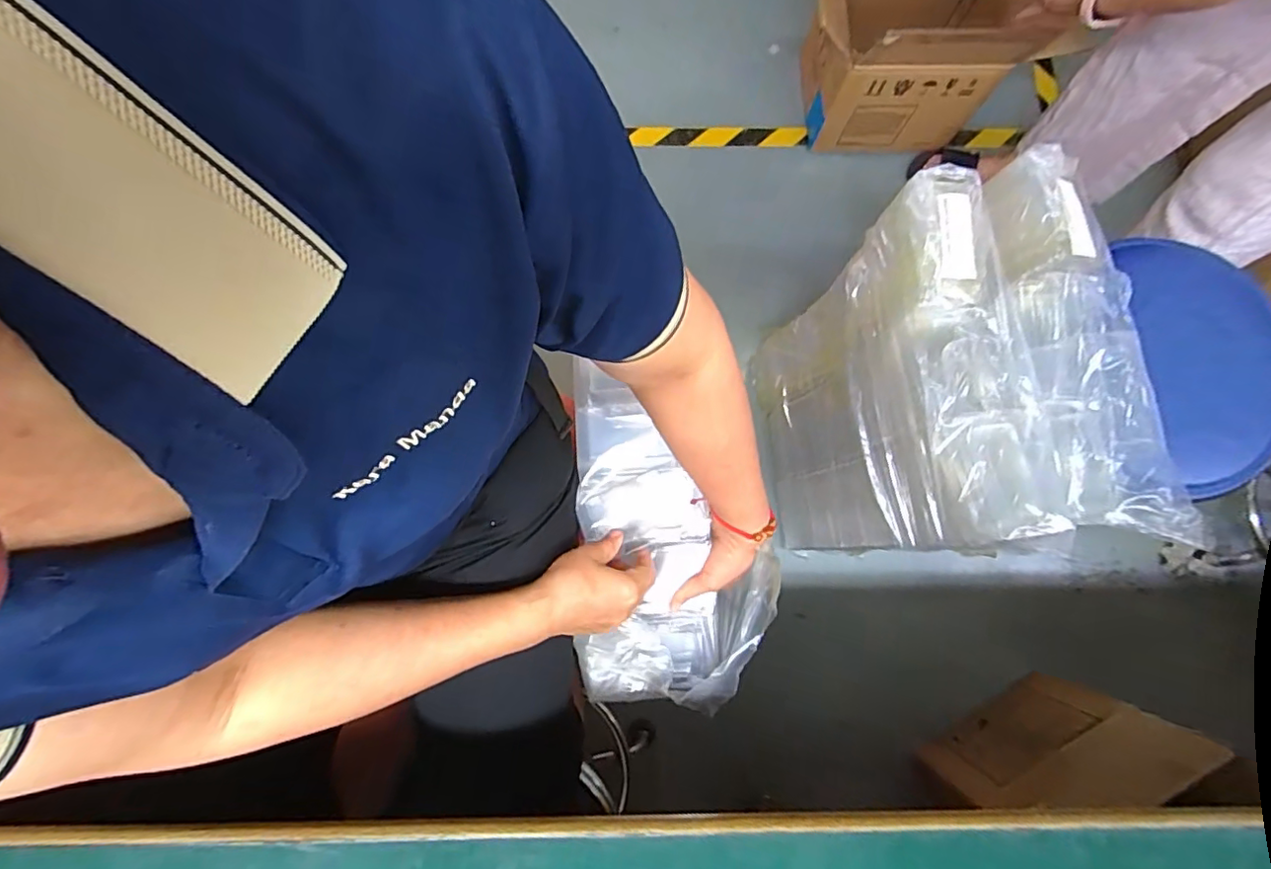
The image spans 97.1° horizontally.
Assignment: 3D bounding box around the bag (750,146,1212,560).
[{"bbox_3d":[0.383,-0.046,0.818,0.231,0.534,0.404,-6,81,-2],"label":"bag"}]

